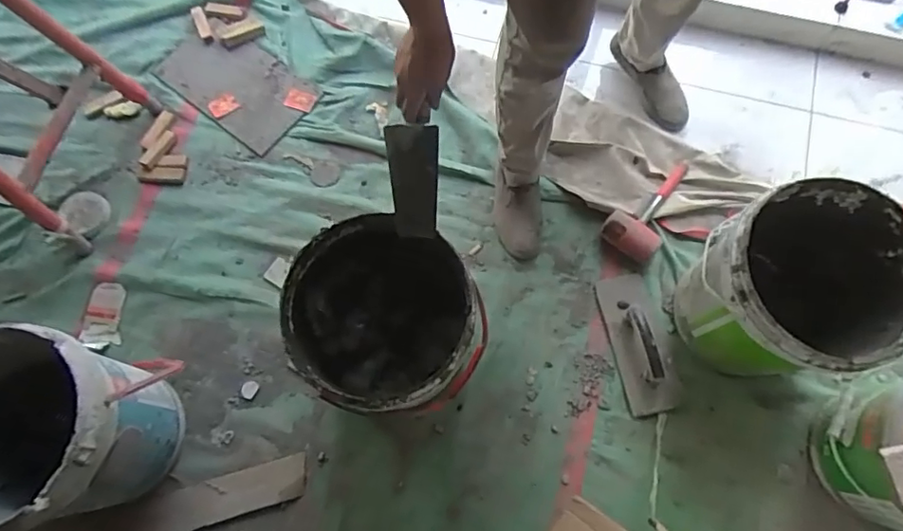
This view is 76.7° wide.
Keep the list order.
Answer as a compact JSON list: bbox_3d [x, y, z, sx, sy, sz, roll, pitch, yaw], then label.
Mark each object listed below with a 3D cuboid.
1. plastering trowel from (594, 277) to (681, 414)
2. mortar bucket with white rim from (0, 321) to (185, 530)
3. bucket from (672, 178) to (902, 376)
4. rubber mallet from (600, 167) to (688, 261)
[{"bbox_3d":[0.400,0.155,1.195,0.121,0.054,0.299,-9,72,-3],"label":"plastering trowel"},{"bbox_3d":[-0.661,0.279,0.980,0.282,0.386,0.284,-1,69,3],"label":"mortar bucket with white rim"},{"bbox_3d":[0.620,0.049,1.066,0.334,0.355,0.307,-1,69,3],"label":"bucket"},{"bbox_3d":[0.453,-0.133,1.313,0.125,0.070,0.281,33,61,11],"label":"rubber mallet"}]

